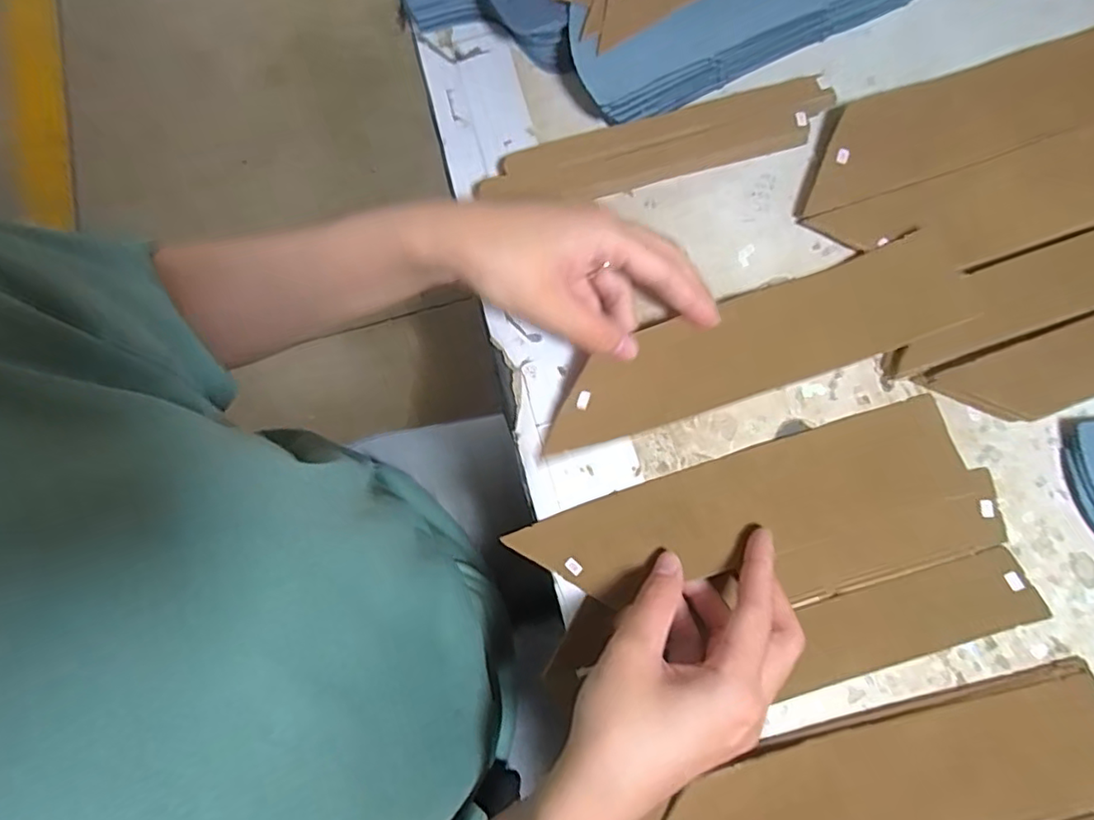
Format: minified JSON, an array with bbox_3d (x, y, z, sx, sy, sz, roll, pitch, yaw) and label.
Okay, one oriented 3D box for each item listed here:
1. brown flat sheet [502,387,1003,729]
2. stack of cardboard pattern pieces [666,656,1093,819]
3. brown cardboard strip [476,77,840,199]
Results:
[{"bbox_3d":[0.105,0.063,0.309,0.236,0.018,0.085,-20,78,-4],"label":"brown flat sheet"},{"bbox_3d":[0.150,0.176,0.279,0.229,0.009,0.062,-14,77,0],"label":"stack of cardboard pattern pieces"},{"bbox_3d":[0.063,-0.153,0.356,0.203,0.013,0.040,-15,77,0],"label":"brown cardboard strip"}]

